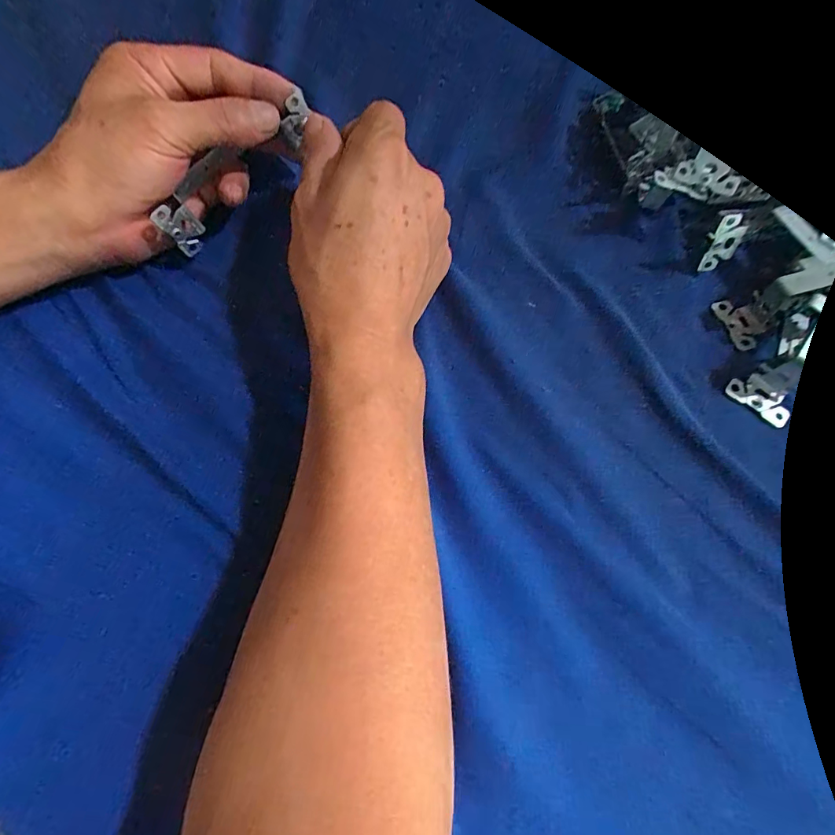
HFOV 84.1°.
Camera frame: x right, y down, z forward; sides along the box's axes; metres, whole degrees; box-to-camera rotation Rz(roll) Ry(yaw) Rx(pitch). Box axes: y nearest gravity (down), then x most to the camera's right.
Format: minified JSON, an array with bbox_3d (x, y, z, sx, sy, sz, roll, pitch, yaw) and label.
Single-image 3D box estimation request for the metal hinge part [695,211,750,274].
[{"bbox_3d":[0.170,-0.097,0.257,0.018,0.034,0.004,6,43,3],"label":"metal hinge part"}]

